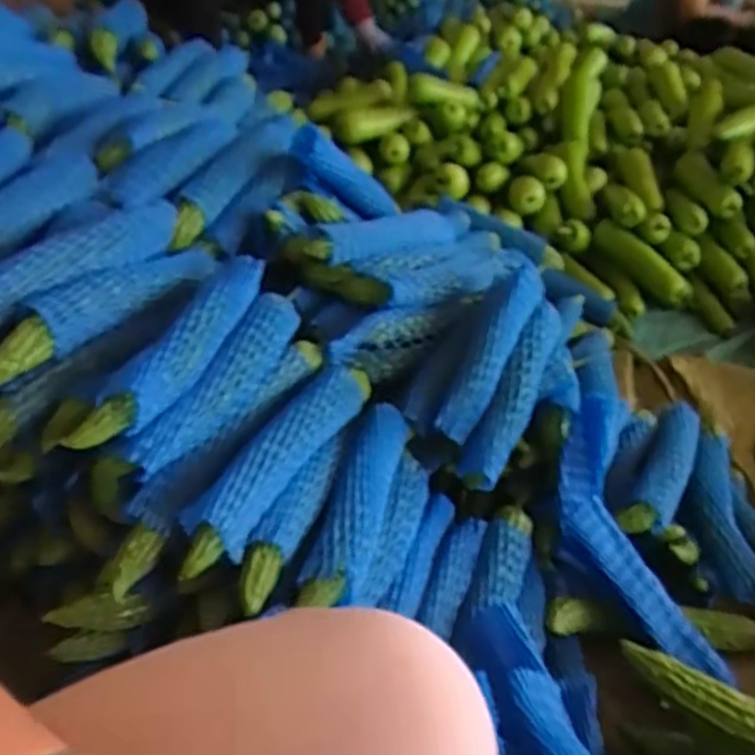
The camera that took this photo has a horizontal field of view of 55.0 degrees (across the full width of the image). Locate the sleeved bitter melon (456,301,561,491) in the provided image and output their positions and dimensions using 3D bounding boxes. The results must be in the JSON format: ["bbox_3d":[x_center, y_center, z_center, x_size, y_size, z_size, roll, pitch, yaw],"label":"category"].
[{"bbox_3d":[0.157,0.012,0.816,0.048,0.056,0.236,22,69,19],"label":"sleeved bitter melon"}]

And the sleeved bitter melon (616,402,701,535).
[{"bbox_3d":[0.370,0.112,0.932,0.058,0.047,0.244,24,38,21],"label":"sleeved bitter melon"}]

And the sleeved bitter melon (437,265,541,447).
[{"bbox_3d":[0.126,-0.036,0.813,0.050,0.049,0.229,22,68,19],"label":"sleeved bitter melon"}]

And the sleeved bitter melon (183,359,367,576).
[{"bbox_3d":[-0.087,0.071,0.683,0.050,0.060,0.281,21,37,18],"label":"sleeved bitter melon"}]

